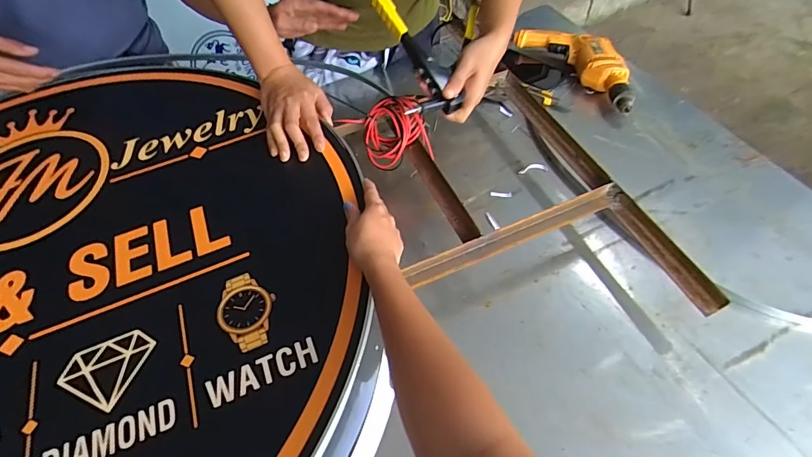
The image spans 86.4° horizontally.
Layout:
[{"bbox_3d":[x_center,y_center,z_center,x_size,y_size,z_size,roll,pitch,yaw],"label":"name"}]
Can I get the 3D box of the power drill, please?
[{"bbox_3d":[0.394,-0.369,0.956,0.110,0.060,0.324,-30,56,-17],"label":"power drill"}]

